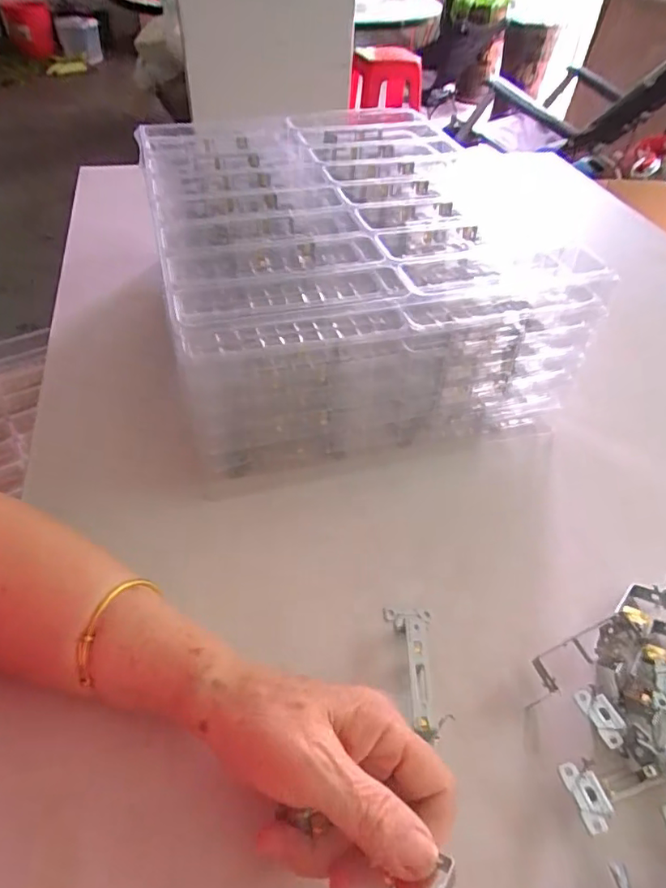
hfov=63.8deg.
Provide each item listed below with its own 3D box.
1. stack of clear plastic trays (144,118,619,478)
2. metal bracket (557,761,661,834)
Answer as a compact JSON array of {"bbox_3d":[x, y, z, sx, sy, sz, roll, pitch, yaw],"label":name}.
[{"bbox_3d":[-0.006,-0.181,0.562,0.318,0.162,0.406,-11,48,-15],"label":"stack of clear plastic trays"},{"bbox_3d":[0.162,0.195,0.303,0.065,0.021,0.032,9,41,-28],"label":"metal bracket"}]

